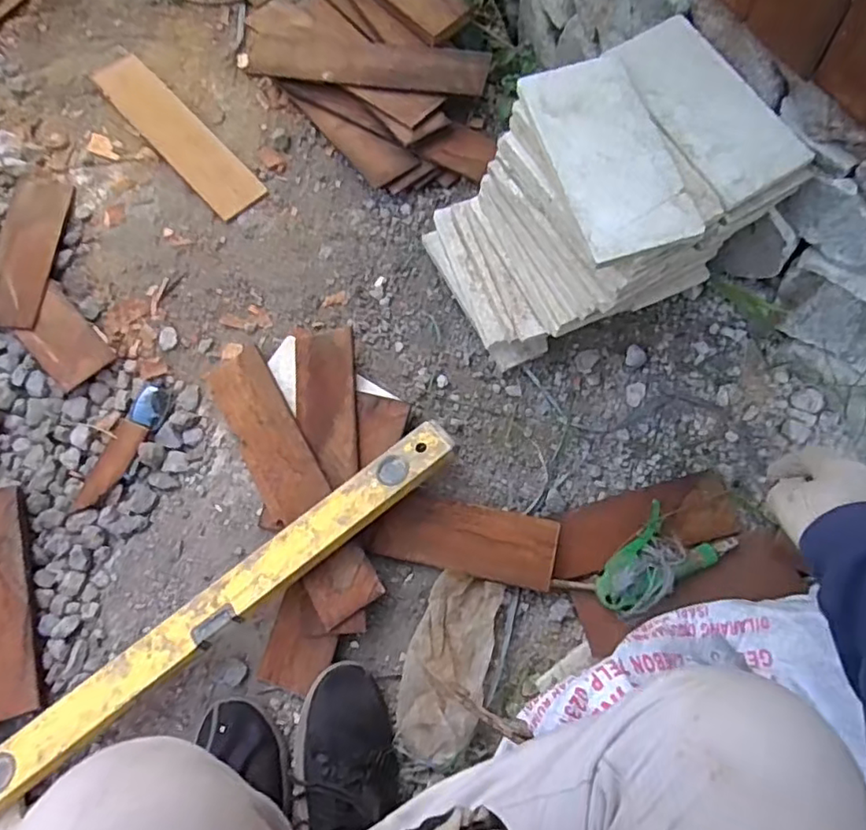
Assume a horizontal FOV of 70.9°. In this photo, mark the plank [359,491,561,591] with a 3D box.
[{"bbox_3d":[0.033,0.137,0.682,0.206,0.007,0.076,11,79,7],"label":"plank"}]

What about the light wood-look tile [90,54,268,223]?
[{"bbox_3d":[-0.383,-0.420,0.907,0.078,0.018,0.349,-41,74,-11],"label":"light wood-look tile"}]

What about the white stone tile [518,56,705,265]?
[{"bbox_3d":[0.157,-0.237,0.546,0.102,0.007,0.206,-16,71,-3],"label":"white stone tile"}]

